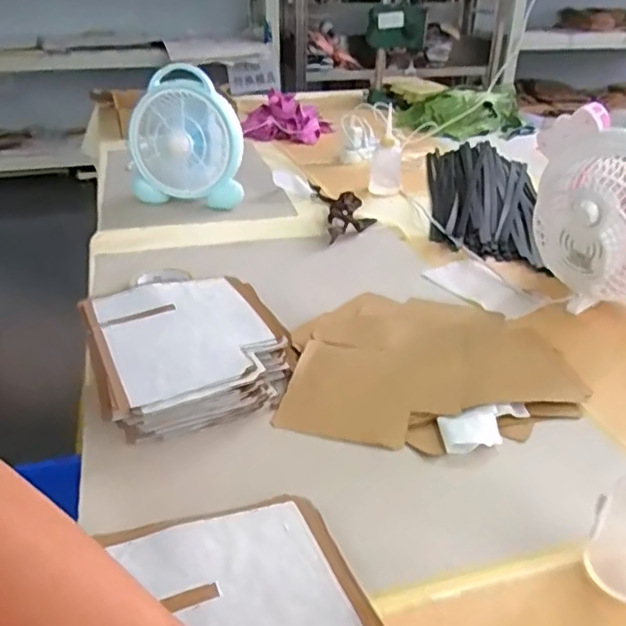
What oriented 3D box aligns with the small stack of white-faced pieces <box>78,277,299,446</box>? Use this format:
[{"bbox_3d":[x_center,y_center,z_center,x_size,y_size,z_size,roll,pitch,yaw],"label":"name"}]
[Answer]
[{"bbox_3d":[-0.144,0.040,0.724,0.222,0.064,0.240,-12,32,-21],"label":"small stack of white-faced pieces"}]

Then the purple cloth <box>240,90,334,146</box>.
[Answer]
[{"bbox_3d":[-0.070,-0.536,1.686,0.241,0.082,0.269,1,30,0],"label":"purple cloth"}]

